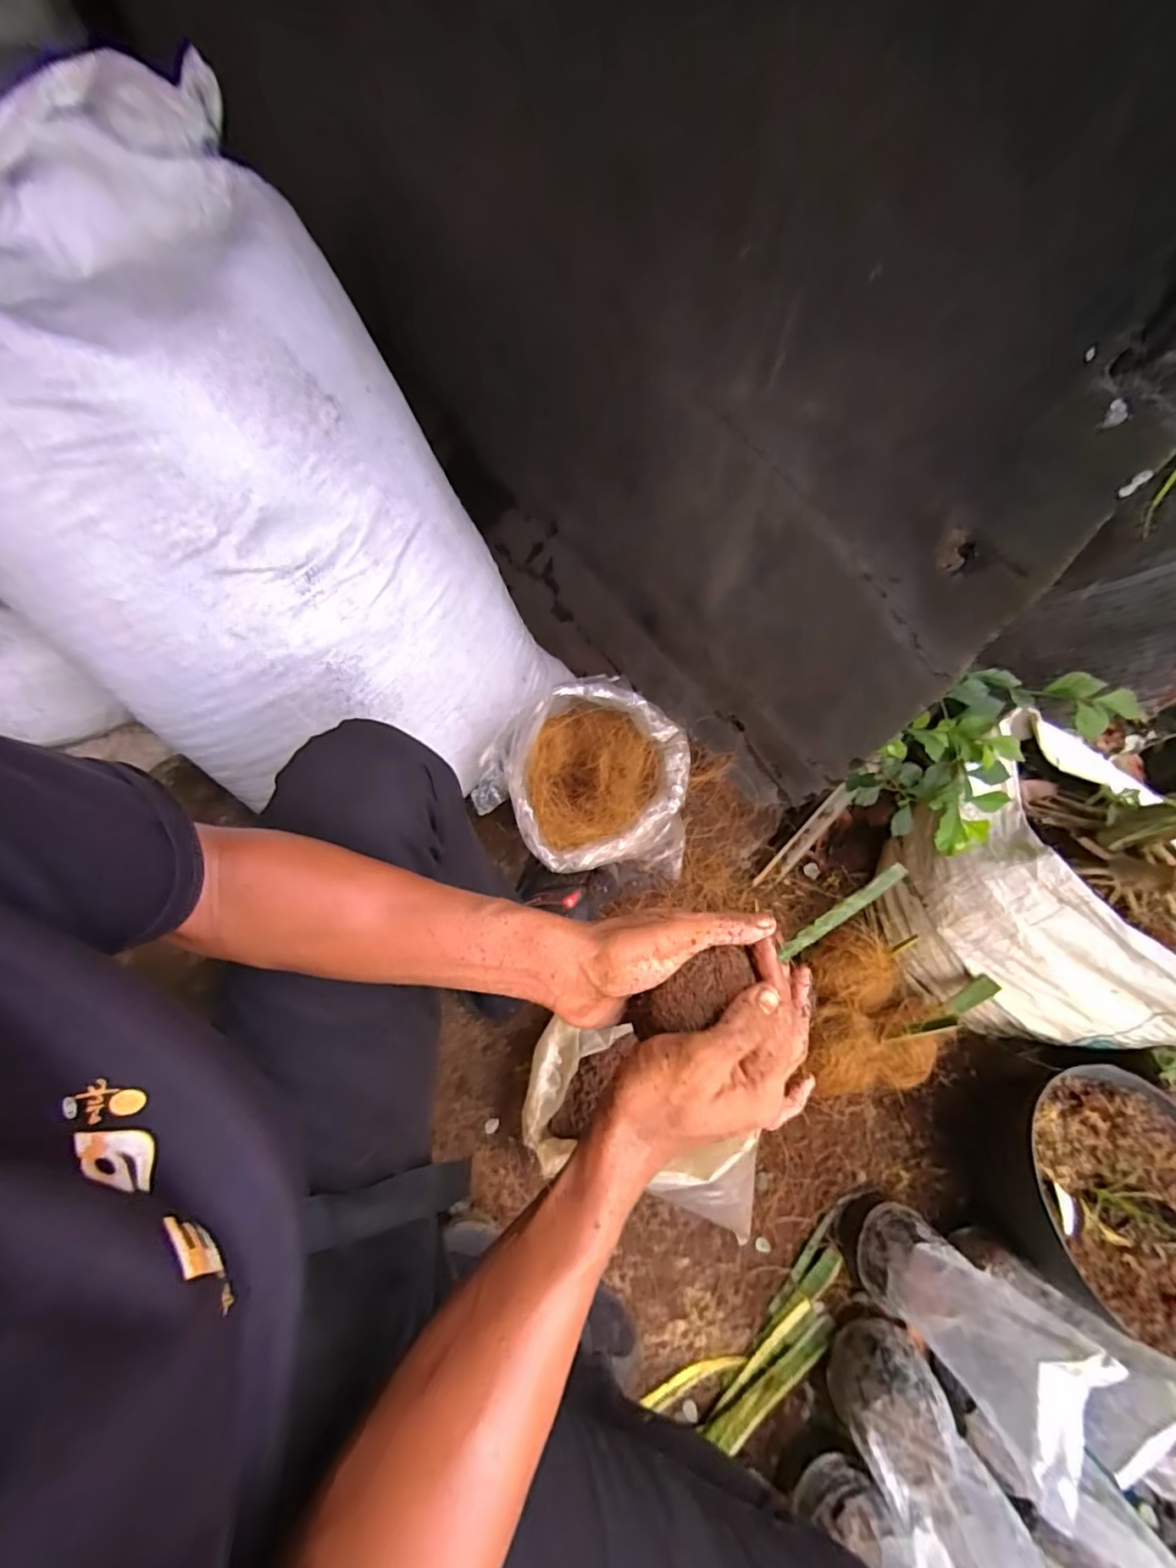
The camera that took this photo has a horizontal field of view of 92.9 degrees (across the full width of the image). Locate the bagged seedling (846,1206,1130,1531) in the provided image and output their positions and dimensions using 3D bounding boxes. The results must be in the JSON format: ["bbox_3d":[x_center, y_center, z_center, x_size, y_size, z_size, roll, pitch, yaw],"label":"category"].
[{"bbox_3d":[0.333,0.480,0.482,0.095,0.211,0.097,1,82,-10],"label":"bagged seedling"}]

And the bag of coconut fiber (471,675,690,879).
[{"bbox_3d":[-0.002,0.005,0.674,0.245,0.198,0.174,-10,64,-4],"label":"bag of coconut fiber"}]

